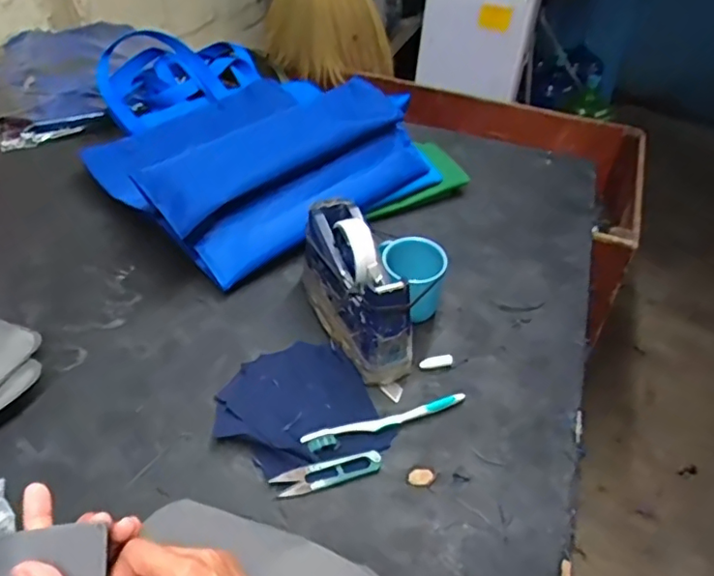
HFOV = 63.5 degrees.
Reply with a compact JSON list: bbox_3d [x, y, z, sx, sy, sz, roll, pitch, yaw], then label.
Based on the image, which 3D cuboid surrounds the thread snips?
[{"bbox_3d":[-0.025,0.173,0.538,0.102,0.007,0.022,-10,43,-17],"label":"thread snips"}]

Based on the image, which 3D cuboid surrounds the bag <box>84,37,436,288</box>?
[{"bbox_3d":[-0.201,-0.257,0.909,0.411,0.134,0.543,-26,50,-31],"label":"bag"}]

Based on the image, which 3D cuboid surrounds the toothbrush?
[{"bbox_3d":[0.031,0.134,0.582,0.176,0.011,0.017,-12,44,-20],"label":"toothbrush"}]

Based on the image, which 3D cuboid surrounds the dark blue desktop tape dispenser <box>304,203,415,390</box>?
[{"bbox_3d":[-0.003,-0.004,0.655,0.066,0.120,0.196,-14,44,-21],"label":"dark blue desktop tape dispenser"}]

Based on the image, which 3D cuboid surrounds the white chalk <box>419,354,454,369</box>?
[{"bbox_3d":[0.089,0.083,0.649,0.037,0.010,0.009,-11,42,2],"label":"white chalk"}]

